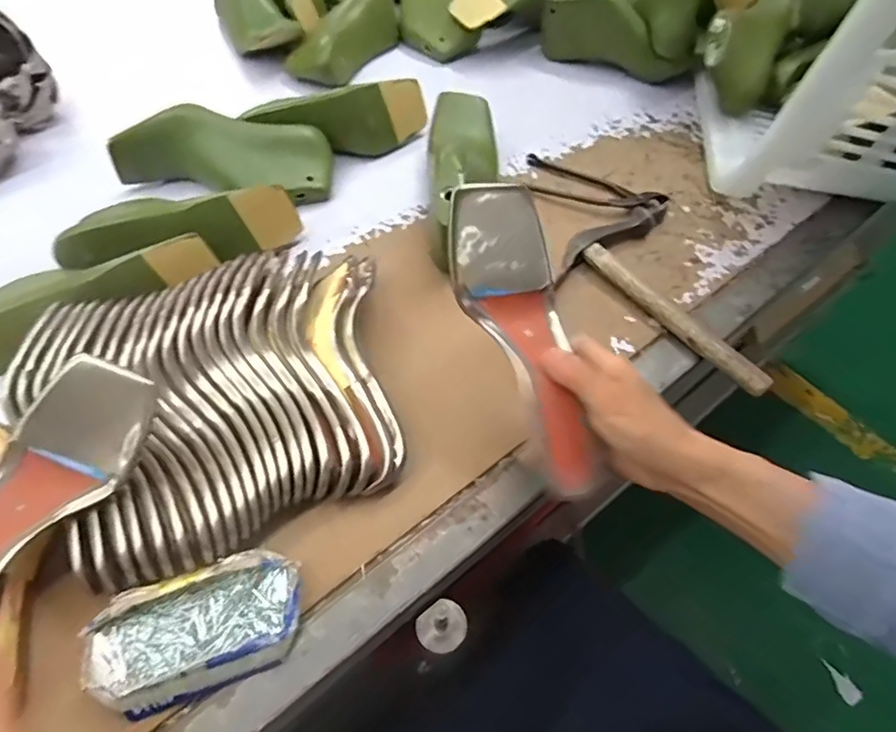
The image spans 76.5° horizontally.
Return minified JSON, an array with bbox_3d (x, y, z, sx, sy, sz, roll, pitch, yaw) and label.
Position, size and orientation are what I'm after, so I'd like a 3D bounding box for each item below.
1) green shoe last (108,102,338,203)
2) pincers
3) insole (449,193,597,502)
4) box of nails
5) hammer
[{"bbox_3d":[-0.246,-0.234,0.627,0.219,0.089,0.067,0,56,0],"label":"green shoe last"},{"bbox_3d":[0.164,-0.207,0.654,0.164,0.025,0.064,20,58,13],"label":"pincers"},{"bbox_3d":[0.061,-0.020,0.411,0.068,0.041,0.219,-18,86,-12],"label":"insole"},{"bbox_3d":[-0.171,0.180,0.384,0.139,0.029,0.074,-16,58,-11],"label":"box of nails"},{"bbox_3d":[0.237,-0.083,0.557,0.221,0.032,0.161,40,64,23],"label":"hammer"}]

